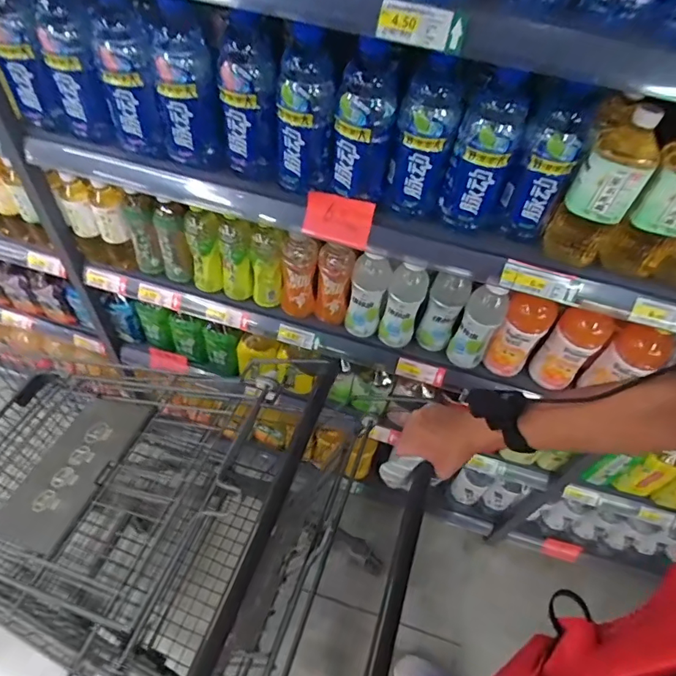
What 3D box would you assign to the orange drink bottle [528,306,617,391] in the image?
[{"bbox_3d":[0.425,0.019,0.864,0.067,0.176,0.074,-32,61,-27],"label":"orange drink bottle"}]

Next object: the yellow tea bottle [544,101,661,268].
[{"bbox_3d":[0.364,-0.206,0.648,0.081,0.220,0.090,27,54,15],"label":"yellow tea bottle"}]

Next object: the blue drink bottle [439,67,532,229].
[{"bbox_3d":[0.202,-0.254,0.650,0.082,0.210,0.077,18,52,8],"label":"blue drink bottle"}]

